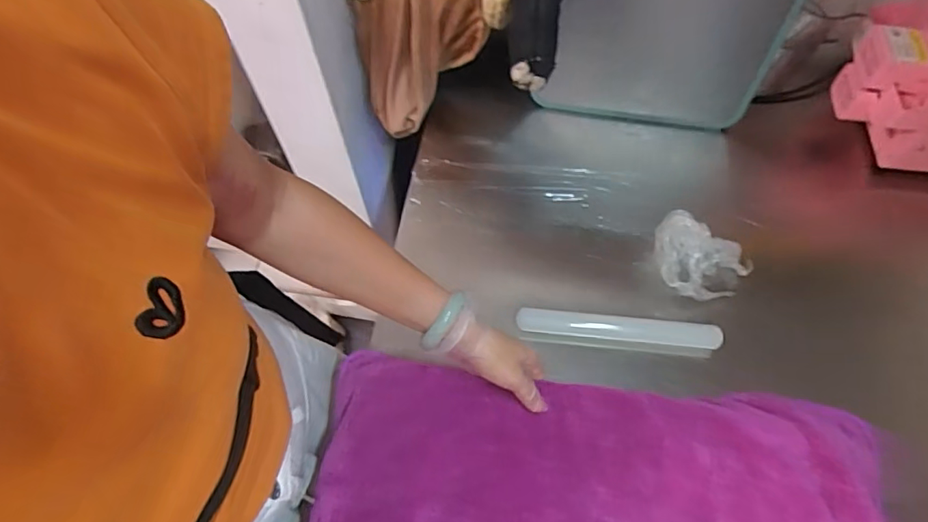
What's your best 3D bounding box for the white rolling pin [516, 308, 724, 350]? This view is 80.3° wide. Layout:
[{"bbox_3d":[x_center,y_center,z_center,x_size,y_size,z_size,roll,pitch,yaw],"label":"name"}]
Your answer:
[{"bbox_3d":[0.170,0.075,0.613,0.218,0.022,0.024,5,63,4],"label":"white rolling pin"}]

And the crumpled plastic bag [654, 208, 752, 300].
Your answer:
[{"bbox_3d":[0.276,-0.001,0.638,0.114,0.043,0.094,19,64,11],"label":"crumpled plastic bag"}]

